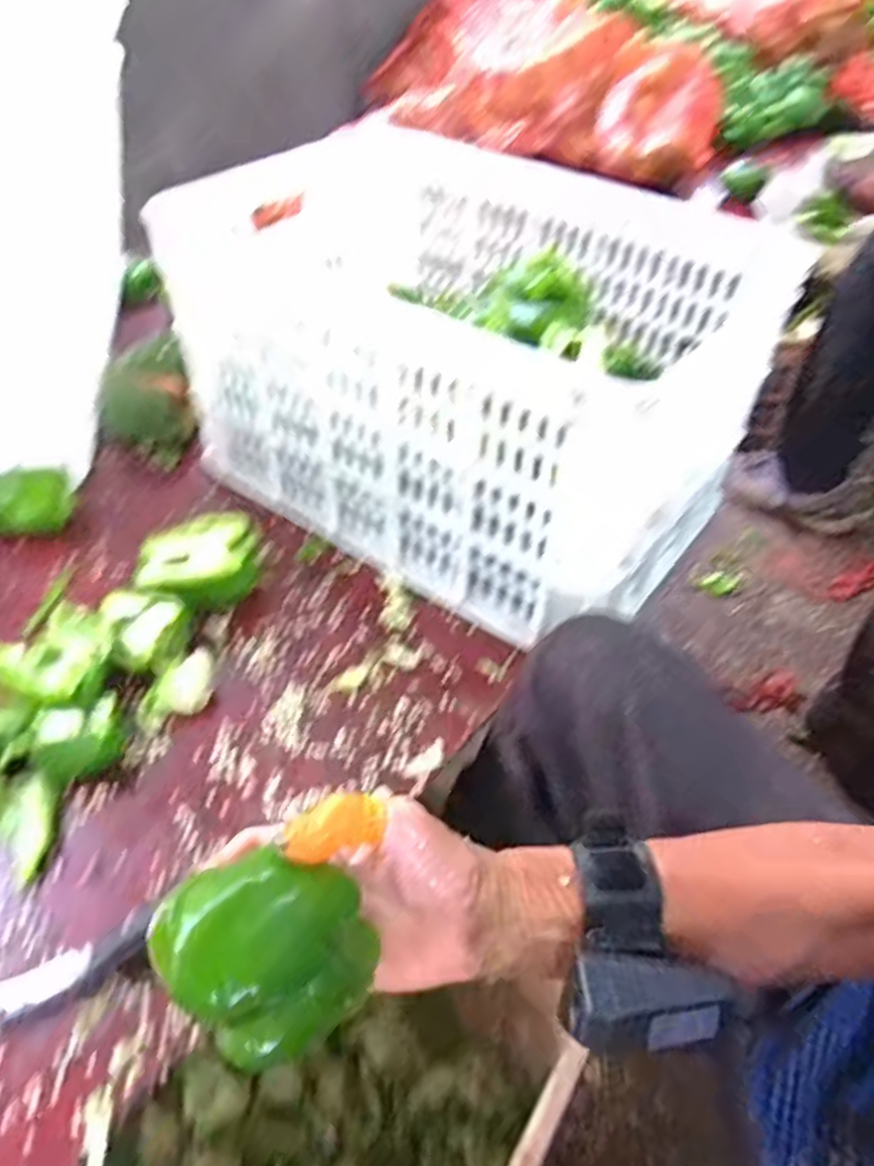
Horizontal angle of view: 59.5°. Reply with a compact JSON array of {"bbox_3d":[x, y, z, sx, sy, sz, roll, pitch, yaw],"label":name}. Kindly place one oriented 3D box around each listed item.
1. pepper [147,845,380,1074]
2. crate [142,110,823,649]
[{"bbox_3d":[-0.067,0.143,0.308,0.076,0.055,0.074,1,46,-1],"label":"pepper"},{"bbox_3d":[0.033,-0.231,0.799,0.524,0.281,0.388,31,53,25],"label":"crate"}]

